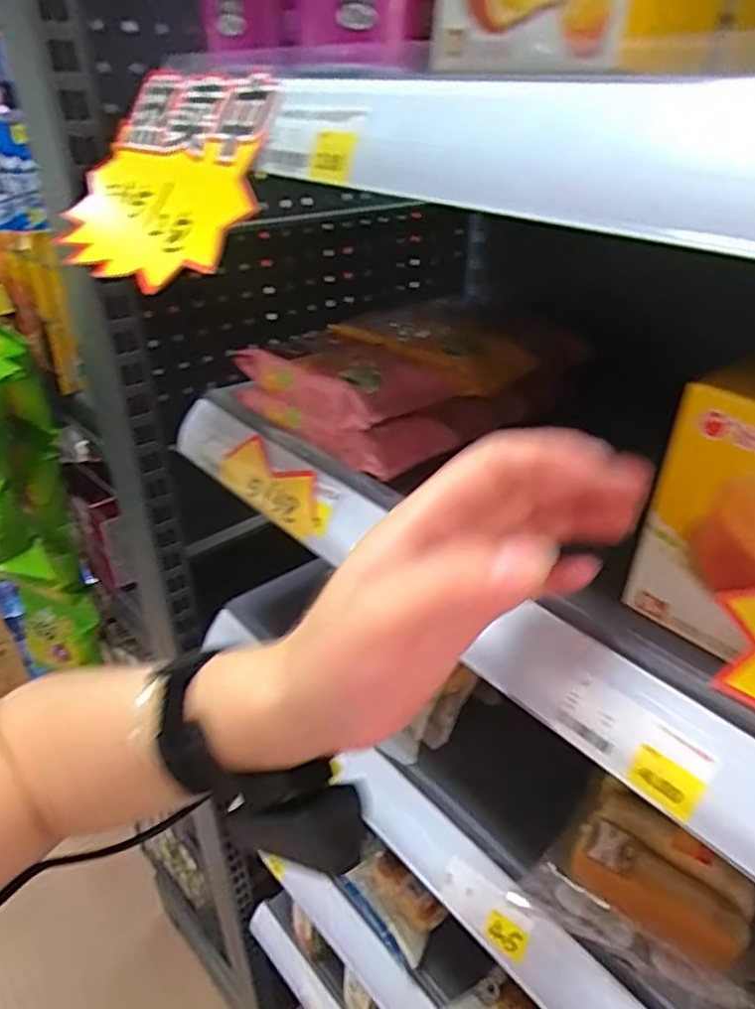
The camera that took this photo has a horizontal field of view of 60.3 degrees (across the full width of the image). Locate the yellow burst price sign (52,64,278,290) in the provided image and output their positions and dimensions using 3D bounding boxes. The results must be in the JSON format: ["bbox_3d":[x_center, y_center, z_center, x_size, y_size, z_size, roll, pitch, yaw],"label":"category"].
[{"bbox_3d":[-0.111,-0.170,0.338,0.142,0.115,0.017,32,7,35],"label":"yellow burst price sign"}]

